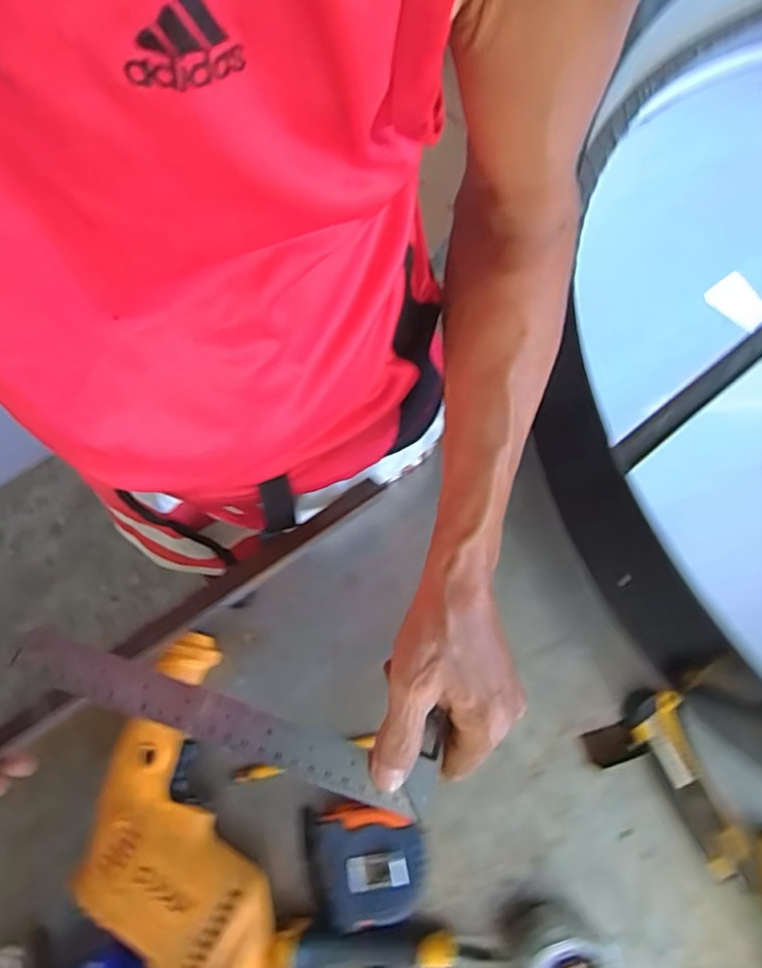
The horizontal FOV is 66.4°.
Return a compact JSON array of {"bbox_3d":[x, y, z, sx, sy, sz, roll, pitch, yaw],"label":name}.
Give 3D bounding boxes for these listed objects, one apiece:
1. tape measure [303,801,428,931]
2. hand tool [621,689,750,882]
[{"bbox_3d":[-0.014,0.286,0.446,0.094,0.044,0.080,-8,72,-2],"label":"tape measure"},{"bbox_3d":[0.244,0.239,0.470,0.043,0.019,0.143,-18,72,-6],"label":"hand tool"}]

